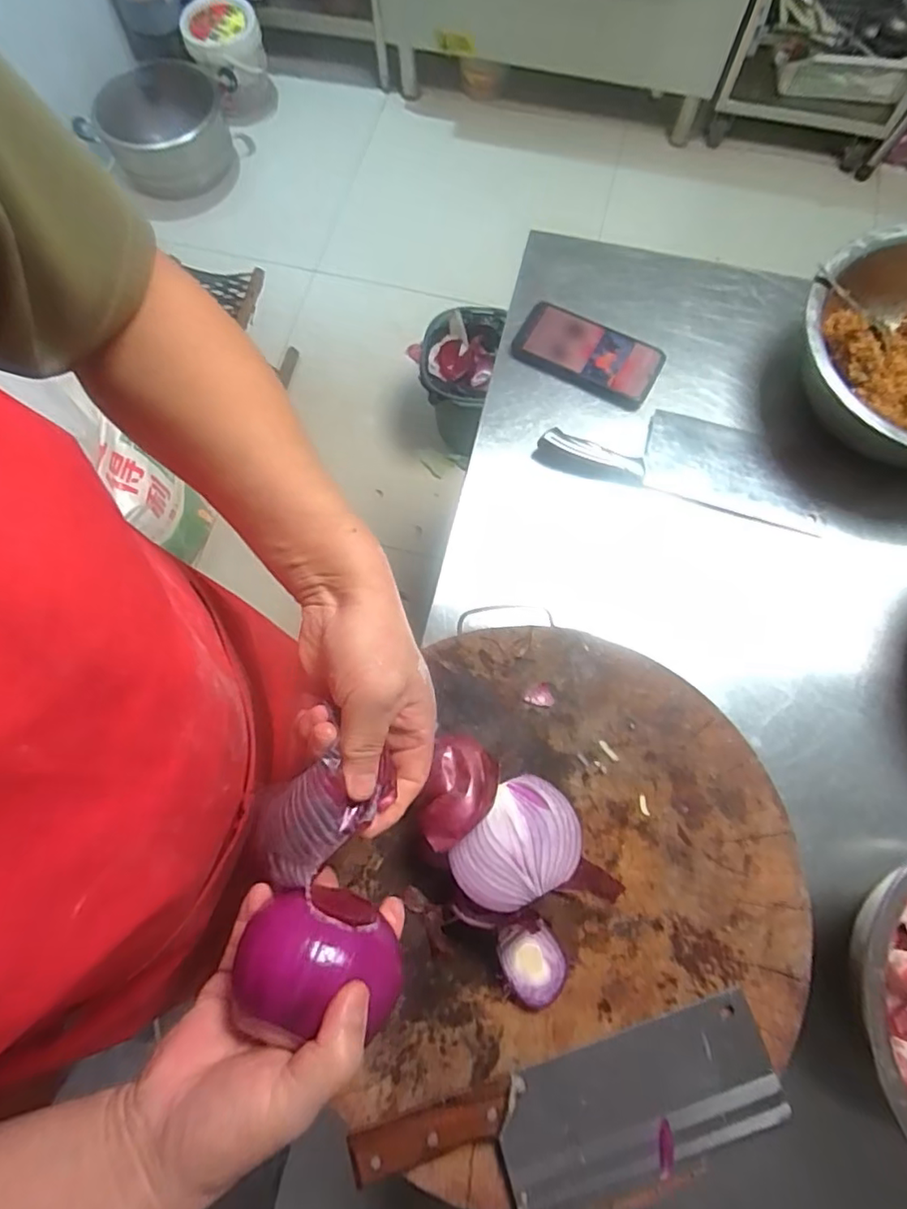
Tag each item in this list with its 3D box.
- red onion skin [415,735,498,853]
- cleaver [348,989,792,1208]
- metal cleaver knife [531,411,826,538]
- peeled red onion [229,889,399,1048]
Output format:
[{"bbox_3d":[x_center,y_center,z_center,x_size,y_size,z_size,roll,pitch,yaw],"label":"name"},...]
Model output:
[{"bbox_3d":[0.004,0.150,0.464,0.053,0.052,0.082,15,75,5],"label":"red onion skin"},{"bbox_3d":[0.089,0.375,0.410,0.299,0.024,0.092,-15,74,-3],"label":"cleaver"},{"bbox_3d":[0.257,-0.166,0.648,0.308,0.028,0.099,17,75,6],"label":"metal cleaver knife"},{"bbox_3d":[-0.074,0.208,0.332,0.083,0.066,0.076,9,74,4],"label":"peeled red onion"}]

